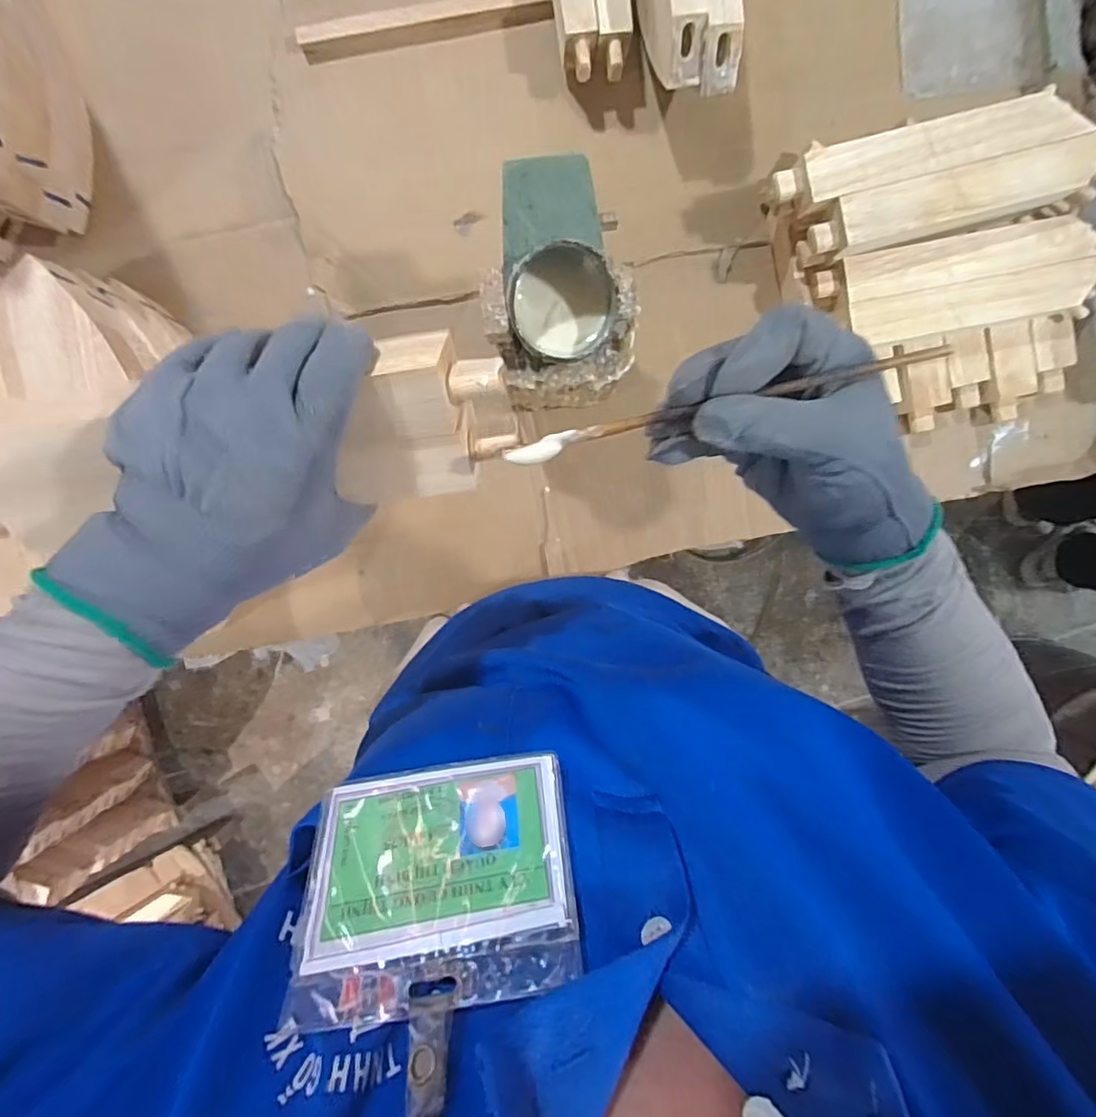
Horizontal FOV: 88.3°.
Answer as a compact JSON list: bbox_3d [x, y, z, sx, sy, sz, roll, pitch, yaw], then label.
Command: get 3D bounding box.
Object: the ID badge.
[{"bbox_3d":[-0.041,0.118,0.213,0.098,0.082,0.004,-8,135,1],"label":"ID badge"}]

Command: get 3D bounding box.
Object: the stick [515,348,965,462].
[{"bbox_3d":[0.075,-0.064,0.237,0.188,0.006,0.009,-13,96,-1],"label":"stick"}]

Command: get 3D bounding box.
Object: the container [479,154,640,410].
[{"bbox_3d":[0.007,-0.217,0.485,0.123,0.153,0.165,-2,96,-2],"label":"container"}]

